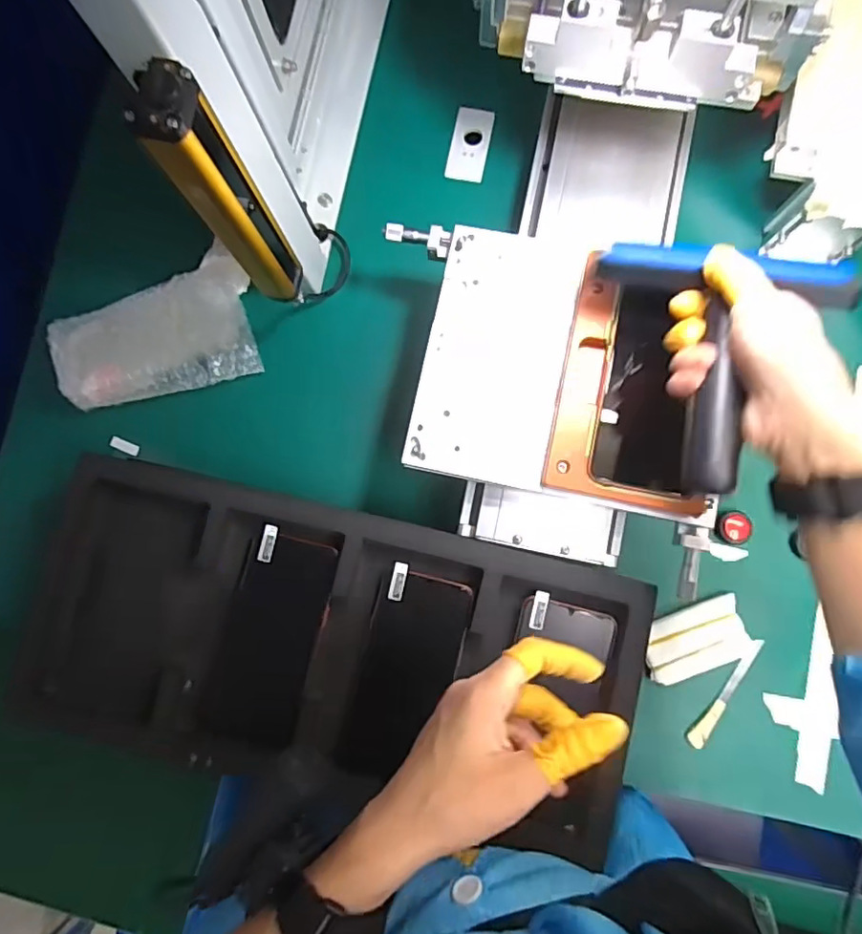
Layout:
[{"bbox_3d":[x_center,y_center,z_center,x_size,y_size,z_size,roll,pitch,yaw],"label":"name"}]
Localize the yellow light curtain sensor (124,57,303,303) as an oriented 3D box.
[{"bbox_3d":[-0.120,-0.158,0.356,0.041,0.200,0.032,-24,84,-3],"label":"yellow light curtain sensor"}]

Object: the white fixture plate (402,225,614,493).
[{"bbox_3d":[0.051,-0.090,0.453,0.108,0.016,0.201,12,83,1],"label":"white fixture plate"}]

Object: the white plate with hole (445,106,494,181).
[{"bbox_3d":[0.040,-0.332,0.594,0.039,0.011,0.073,12,83,1],"label":"white plate with hole"}]

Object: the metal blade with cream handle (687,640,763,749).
[{"bbox_3d":[0.270,0.206,0.525,0.015,0.004,0.112,37,84,4],"label":"metal blade with cream handle"}]

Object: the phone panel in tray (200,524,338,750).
[{"bbox_3d":[-0.129,0.137,0.467,0.076,0.013,0.161,14,83,1],"label":"phone panel in tray"}]

